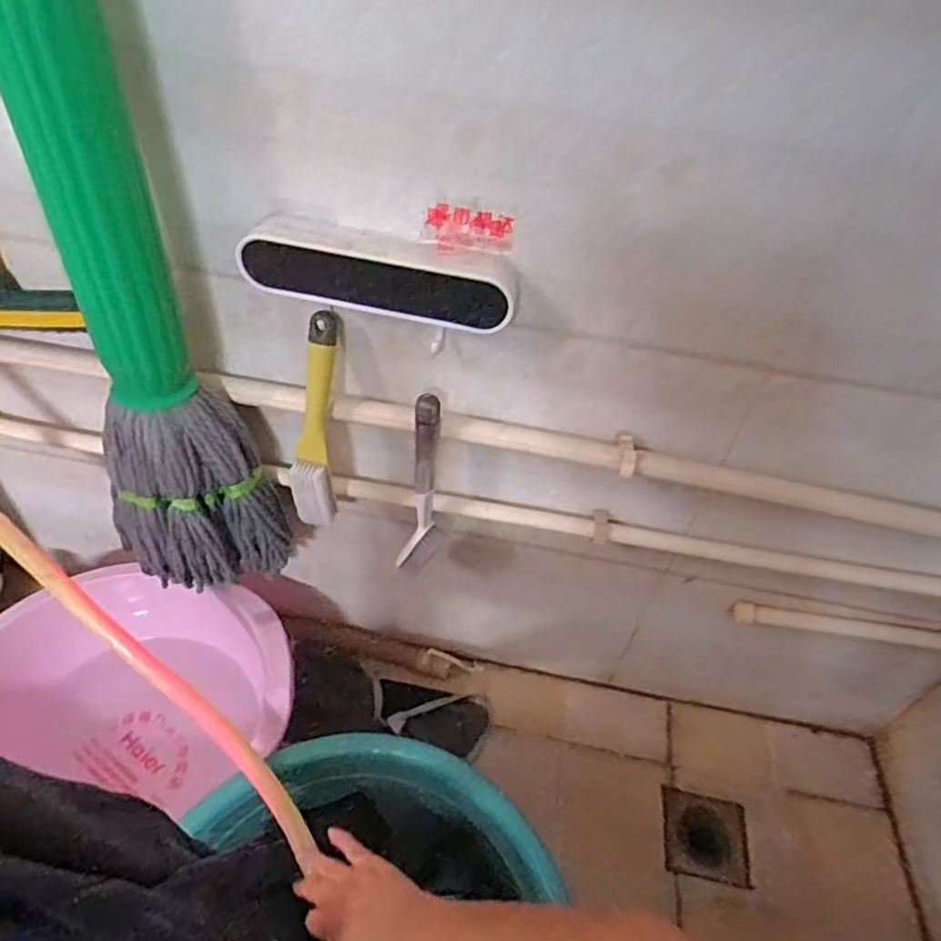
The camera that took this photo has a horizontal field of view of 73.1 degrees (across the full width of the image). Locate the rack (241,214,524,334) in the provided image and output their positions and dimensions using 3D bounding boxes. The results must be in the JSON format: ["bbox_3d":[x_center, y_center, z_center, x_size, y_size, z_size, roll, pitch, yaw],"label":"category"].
[{"bbox_3d":[-0.075,-0.161,0.526,0.226,0.057,0.042,11,46,3],"label":"rack"}]

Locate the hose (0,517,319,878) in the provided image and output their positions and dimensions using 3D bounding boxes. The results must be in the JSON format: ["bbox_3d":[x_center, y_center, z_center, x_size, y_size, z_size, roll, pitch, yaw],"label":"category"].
[{"bbox_3d":[-0.401,0.076,0.570,0.747,0.127,0.046,55,48,-17],"label":"hose"}]

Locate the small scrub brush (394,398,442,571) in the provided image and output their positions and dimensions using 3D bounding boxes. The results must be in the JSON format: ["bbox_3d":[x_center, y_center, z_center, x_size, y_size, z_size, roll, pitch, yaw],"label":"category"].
[{"bbox_3d":[-0.049,0.021,0.655,0.041,0.224,0.033,5,46,-3],"label":"small scrub brush"}]

